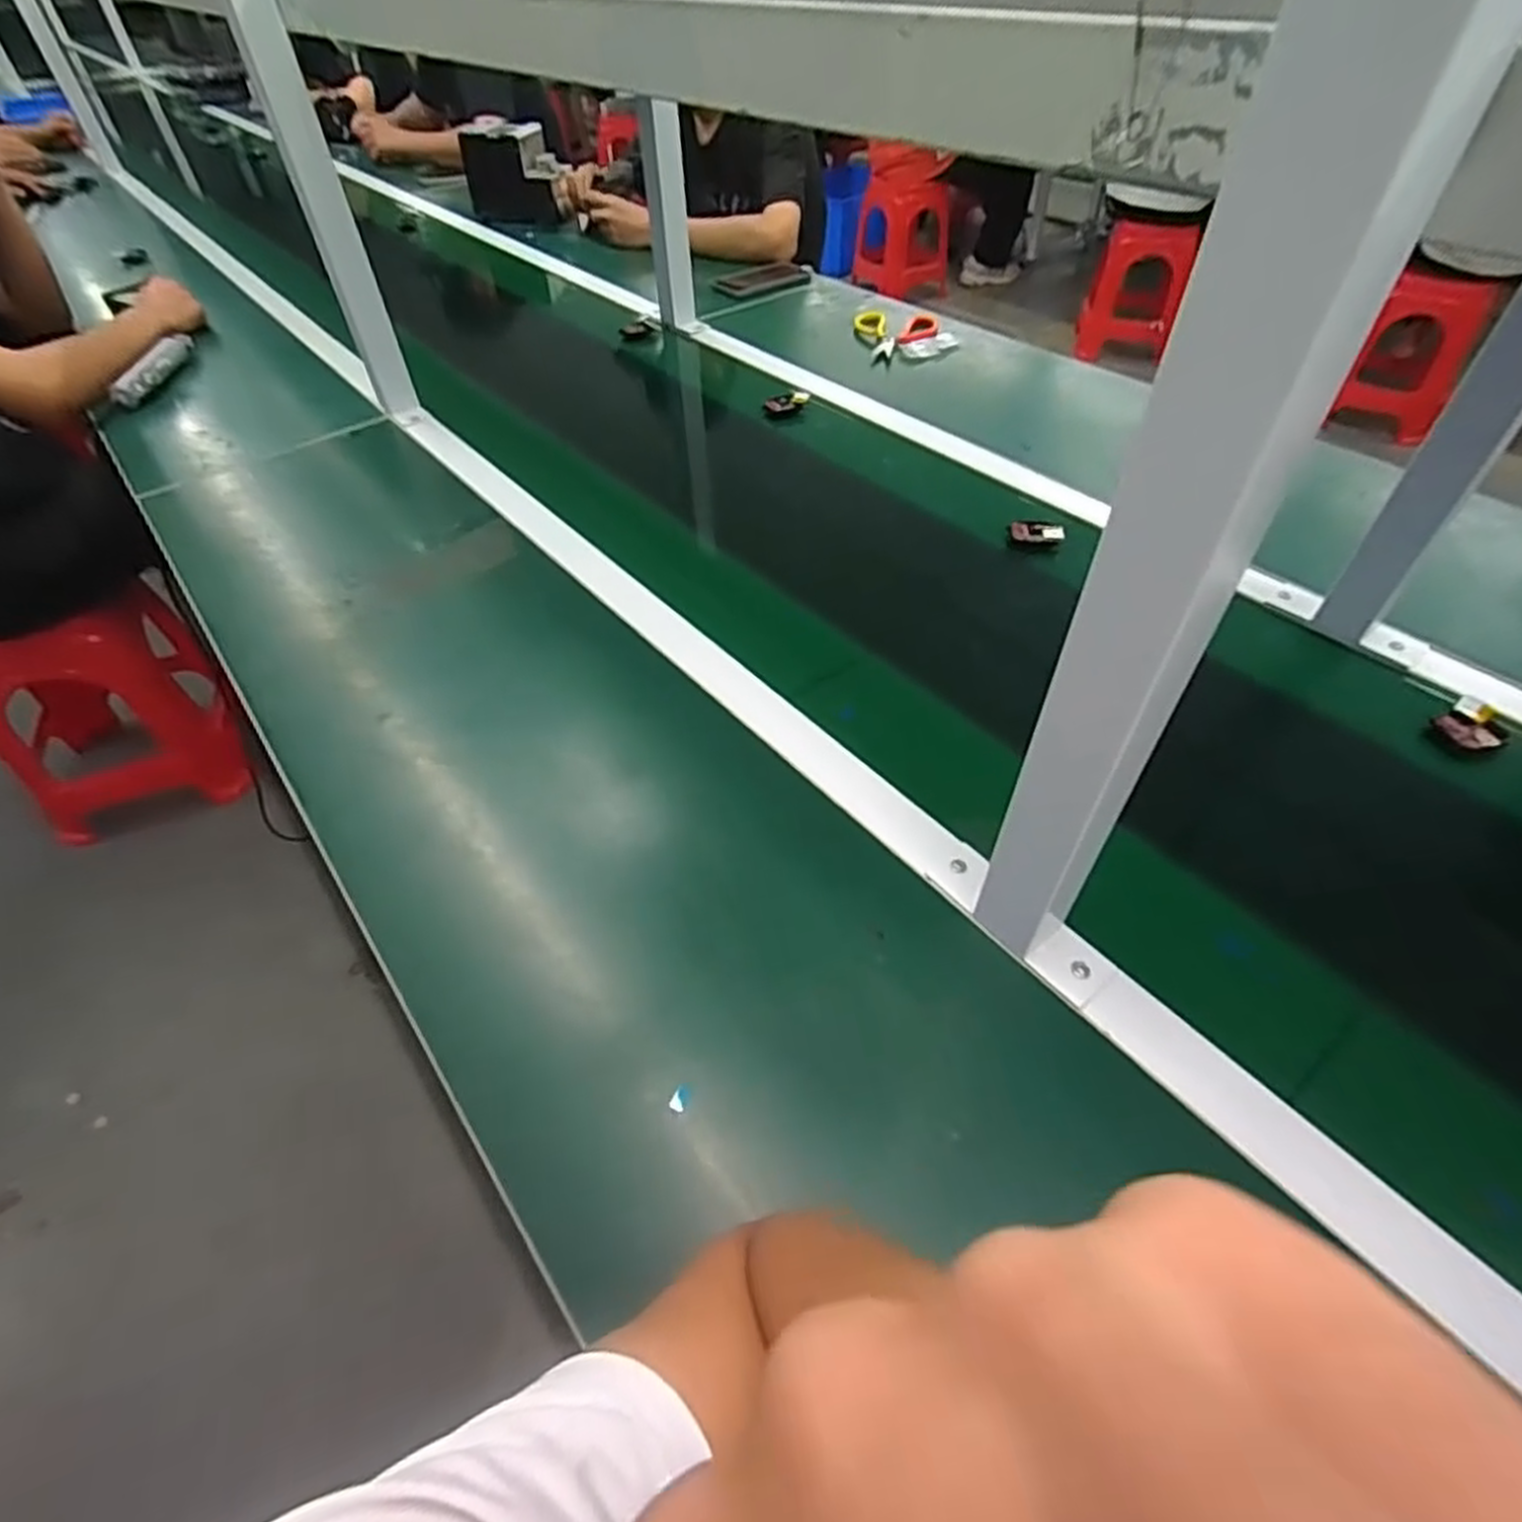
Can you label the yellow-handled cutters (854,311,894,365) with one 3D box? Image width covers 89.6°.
[{"bbox_3d":[0.167,-0.619,1.106,0.042,0.011,0.150,-5,48,-3],"label":"yellow-handled cutters"}]

